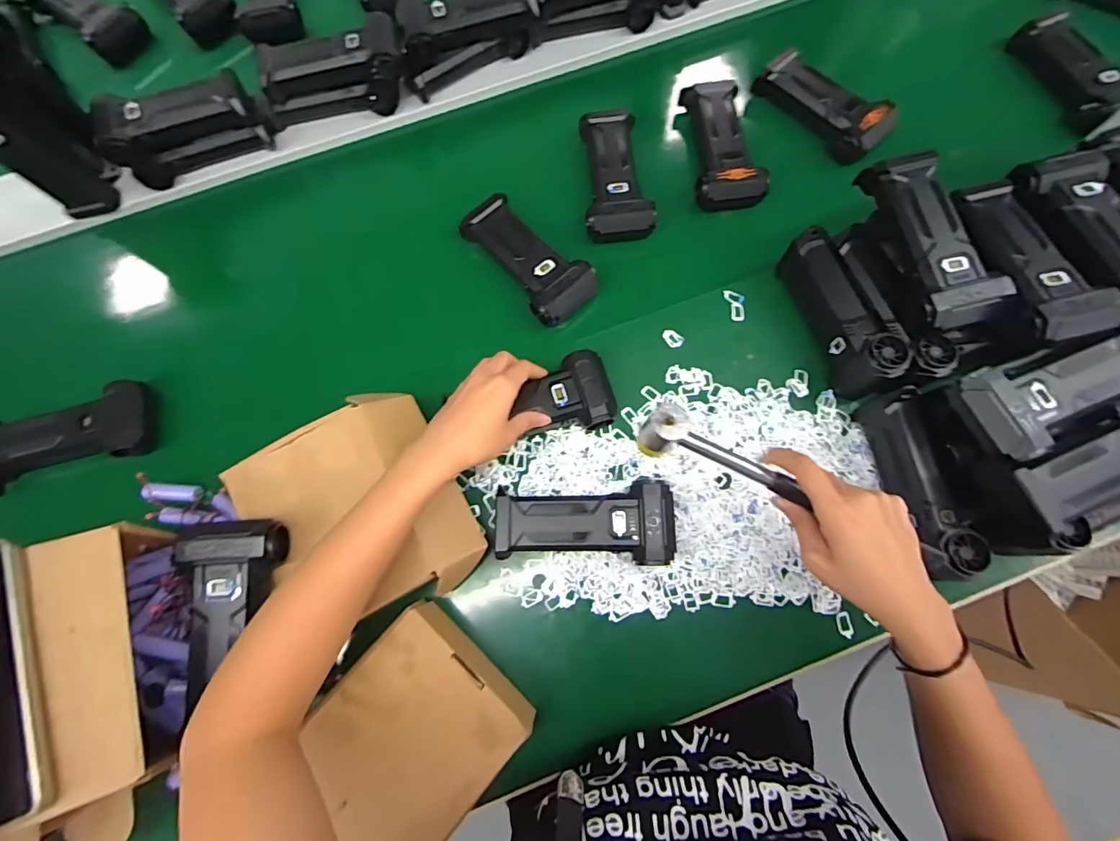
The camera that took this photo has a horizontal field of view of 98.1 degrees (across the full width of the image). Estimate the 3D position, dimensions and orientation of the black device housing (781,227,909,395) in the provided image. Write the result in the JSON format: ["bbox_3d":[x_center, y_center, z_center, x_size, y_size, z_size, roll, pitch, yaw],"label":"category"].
[{"bbox_3d":[0.264,-0.101,0.459,0.044,0.067,0.158,-19,75,-4],"label":"black device housing"}]

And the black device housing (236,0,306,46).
[{"bbox_3d":[-0.385,-0.570,0.642,0.074,0.044,0.166,-12,75,-2],"label":"black device housing"}]

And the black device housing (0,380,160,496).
[{"bbox_3d":[-0.489,0.014,0.484,0.166,0.037,0.071,-16,75,-3],"label":"black device housing"}]

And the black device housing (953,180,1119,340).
[{"bbox_3d":[0.384,-0.137,0.401,0.070,0.033,0.154,-19,75,-4],"label":"black device housing"}]

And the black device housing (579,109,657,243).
[{"bbox_3d":[0.063,-0.275,0.540,0.071,0.037,0.155,-3,75,1],"label":"black device housing"}]

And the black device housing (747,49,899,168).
[{"bbox_3d":[0.307,-0.361,0.560,0.053,0.045,0.162,-42,77,-9],"label":"black device housing"}]

